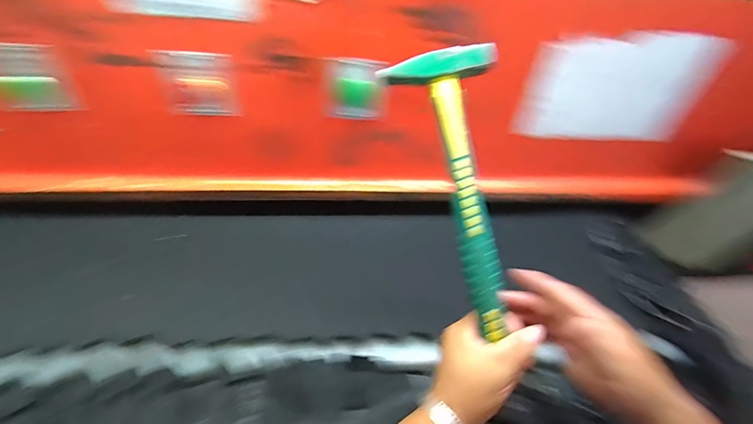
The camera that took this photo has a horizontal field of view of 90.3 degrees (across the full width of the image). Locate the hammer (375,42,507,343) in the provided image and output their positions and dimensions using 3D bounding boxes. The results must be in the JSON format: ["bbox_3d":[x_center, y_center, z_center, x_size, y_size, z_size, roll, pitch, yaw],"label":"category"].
[{"bbox_3d":[0.081,-0.019,0.344,0.093,0.036,0.254,-10,88,-16],"label":"hammer"}]

